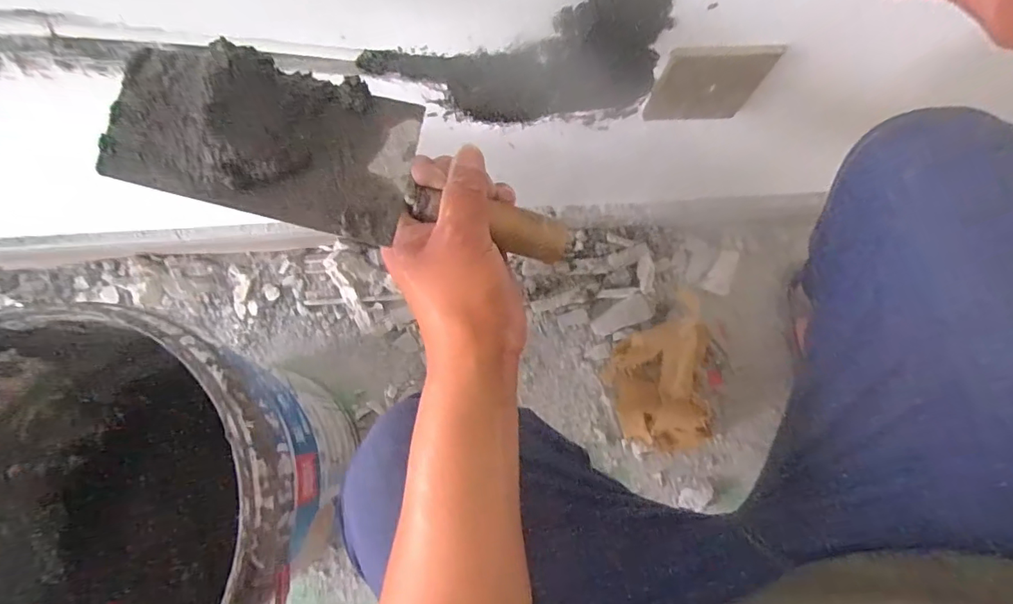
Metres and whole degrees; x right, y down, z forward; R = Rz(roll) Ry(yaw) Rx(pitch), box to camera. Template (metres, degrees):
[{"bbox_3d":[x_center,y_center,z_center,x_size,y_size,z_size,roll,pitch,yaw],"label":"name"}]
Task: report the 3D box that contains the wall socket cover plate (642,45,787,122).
[{"bbox_3d":[0.171,-0.186,0.433,0.086,0.088,0.011,2,78,0],"label":"wall socket cover plate"}]

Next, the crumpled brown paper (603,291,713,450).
[{"bbox_3d":[0.209,0.100,0.688,0.125,0.073,0.192,-7,78,-2],"label":"crumpled brown paper"}]

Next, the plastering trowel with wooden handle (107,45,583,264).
[{"bbox_3d":[-0.078,-0.071,0.269,0.239,0.032,0.072,15,78,-14],"label":"plastering trowel with wooden handle"}]

